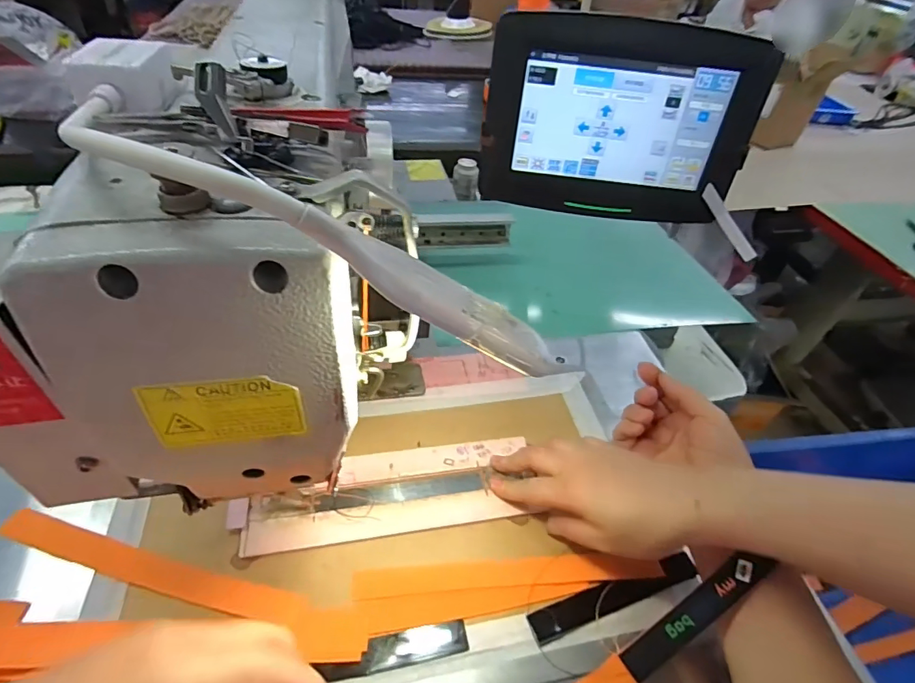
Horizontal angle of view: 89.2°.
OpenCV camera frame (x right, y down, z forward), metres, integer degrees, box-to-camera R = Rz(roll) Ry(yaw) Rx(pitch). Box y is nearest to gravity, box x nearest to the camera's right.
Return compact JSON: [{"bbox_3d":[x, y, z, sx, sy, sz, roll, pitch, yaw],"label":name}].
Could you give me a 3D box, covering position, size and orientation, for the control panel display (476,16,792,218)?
[{"bbox_3d":[0.124,-0.168,0.362,0.203,0.133,0.032,7,45,0],"label":"control panel display"}]

